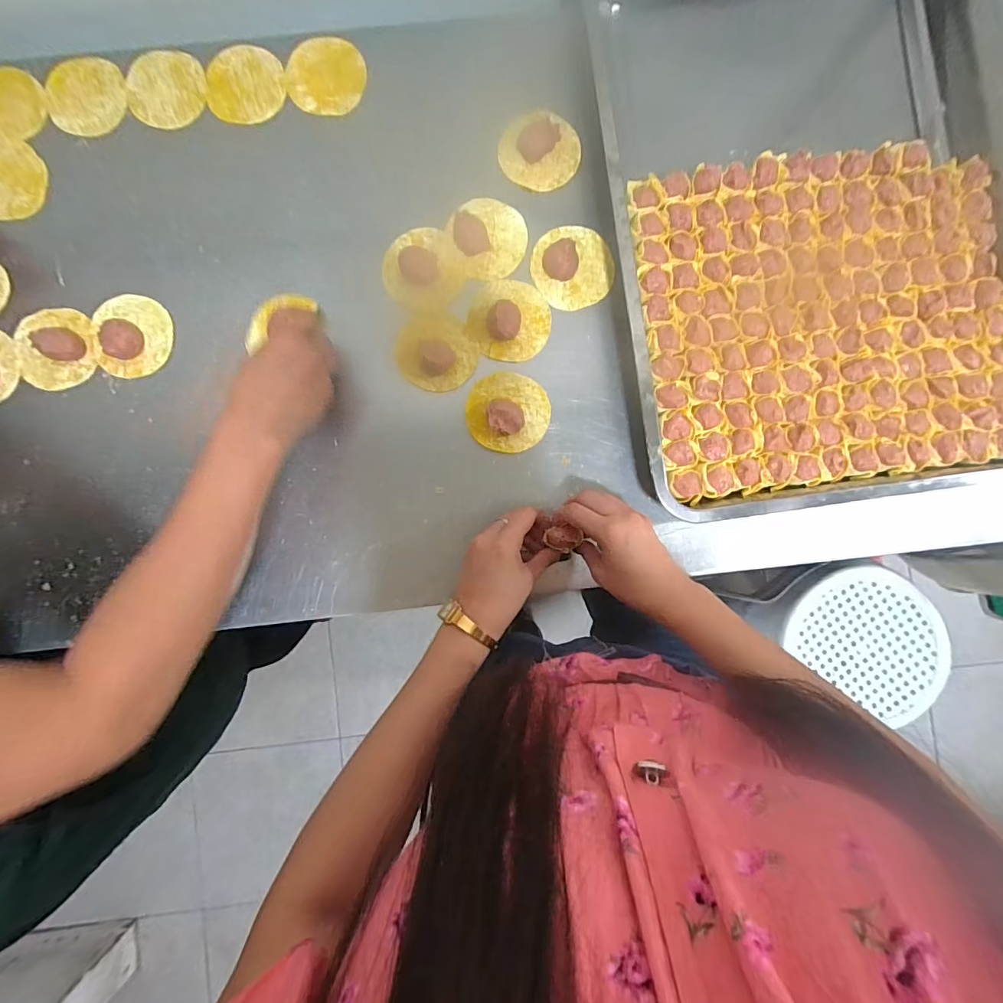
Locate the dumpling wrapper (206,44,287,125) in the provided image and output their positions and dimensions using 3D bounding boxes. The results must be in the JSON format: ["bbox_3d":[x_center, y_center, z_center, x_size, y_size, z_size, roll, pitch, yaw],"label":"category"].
[{"bbox_3d":[-0.264,-0.431,0.477,0.077,0.004,0.082,-6,88,-1],"label":"dumpling wrapper"}]

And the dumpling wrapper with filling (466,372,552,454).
[{"bbox_3d":[0.006,-0.090,0.460,0.083,0.027,0.078,21,88,1],"label":"dumpling wrapper with filling"}]

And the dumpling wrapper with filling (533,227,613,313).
[{"bbox_3d":[0.074,-0.241,0.468,0.080,0.025,0.083,0,88,1],"label":"dumpling wrapper with filling"}]

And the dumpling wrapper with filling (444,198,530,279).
[{"bbox_3d":[-0.011,-0.269,0.470,0.073,0.011,0.078,0,88,1],"label":"dumpling wrapper with filling"}]

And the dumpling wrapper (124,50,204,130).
[{"bbox_3d":[-0.345,-0.425,0.477,0.078,0.005,0.077,0,88,-1],"label":"dumpling wrapper"}]

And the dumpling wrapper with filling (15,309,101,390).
[{"bbox_3d":[-0.445,-0.152,0.461,0.081,0.018,0.076,0,88,-1],"label":"dumpling wrapper with filling"}]

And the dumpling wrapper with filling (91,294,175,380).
[{"bbox_3d":[-0.373,-0.167,0.463,0.072,0.021,0.080,-11,88,-1],"label":"dumpling wrapper with filling"}]

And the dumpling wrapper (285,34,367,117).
[{"bbox_3d":[-0.182,-0.440,0.482,0.074,0.004,0.080,0,93,-6],"label":"dumpling wrapper"}]

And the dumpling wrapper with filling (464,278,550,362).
[{"bbox_3d":[0.007,-0.185,0.464,0.082,0.020,0.081,7,88,1],"label":"dumpling wrapper with filling"}]

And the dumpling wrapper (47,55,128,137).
[{"bbox_3d":[-0.425,-0.417,0.476,0.074,0.007,0.085,-1,88,-1],"label":"dumpling wrapper"}]

